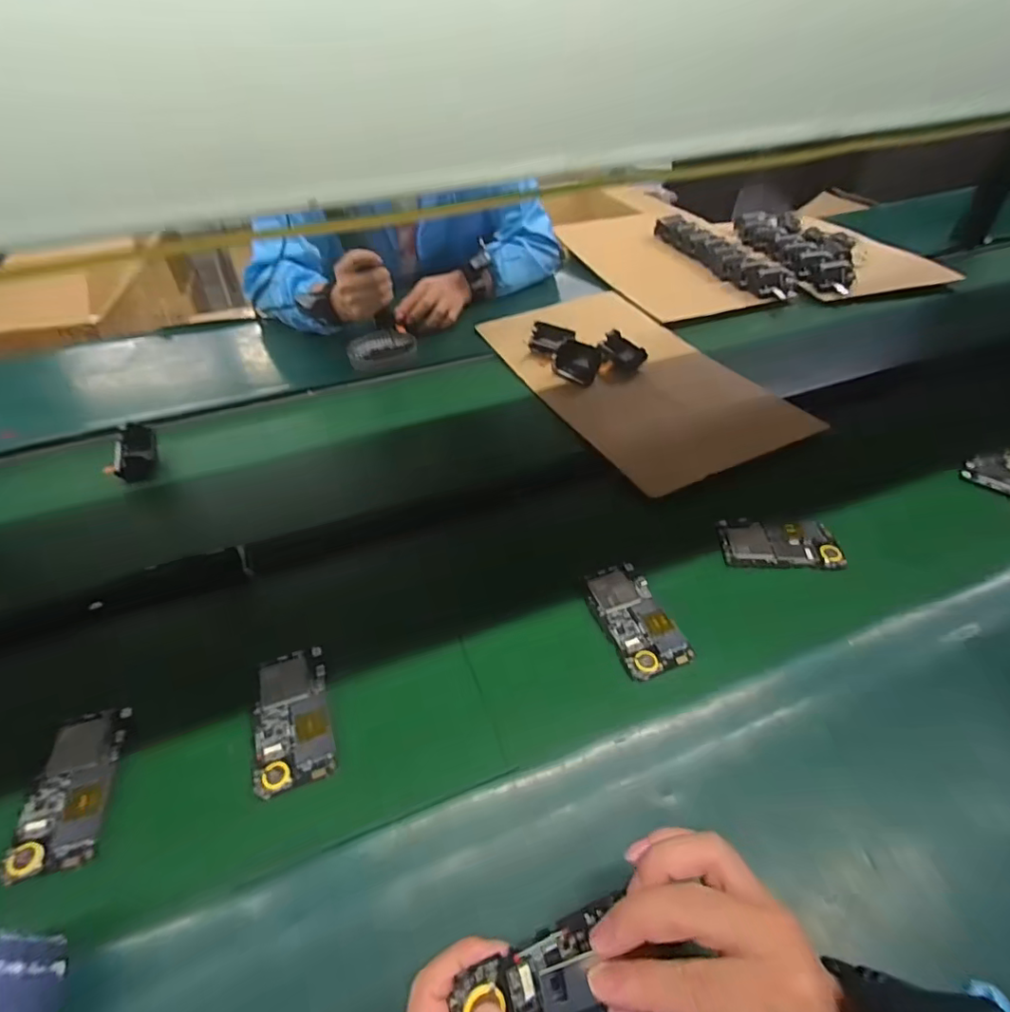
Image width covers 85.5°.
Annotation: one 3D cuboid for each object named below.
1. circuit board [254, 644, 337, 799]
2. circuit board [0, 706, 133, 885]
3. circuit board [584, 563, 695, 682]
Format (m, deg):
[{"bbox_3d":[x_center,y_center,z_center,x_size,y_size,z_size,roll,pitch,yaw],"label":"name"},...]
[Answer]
[{"bbox_3d":[-0.185,0.182,0.478,0.062,0.006,0.122,-12,46,-14],"label":"circuit board"},{"bbox_3d":[-0.347,0.222,0.437,0.060,0.011,0.121,-9,43,-9],"label":"circuit board"},{"bbox_3d":[0.126,0.109,0.541,0.065,0.011,0.121,-14,44,-14],"label":"circuit board"}]

